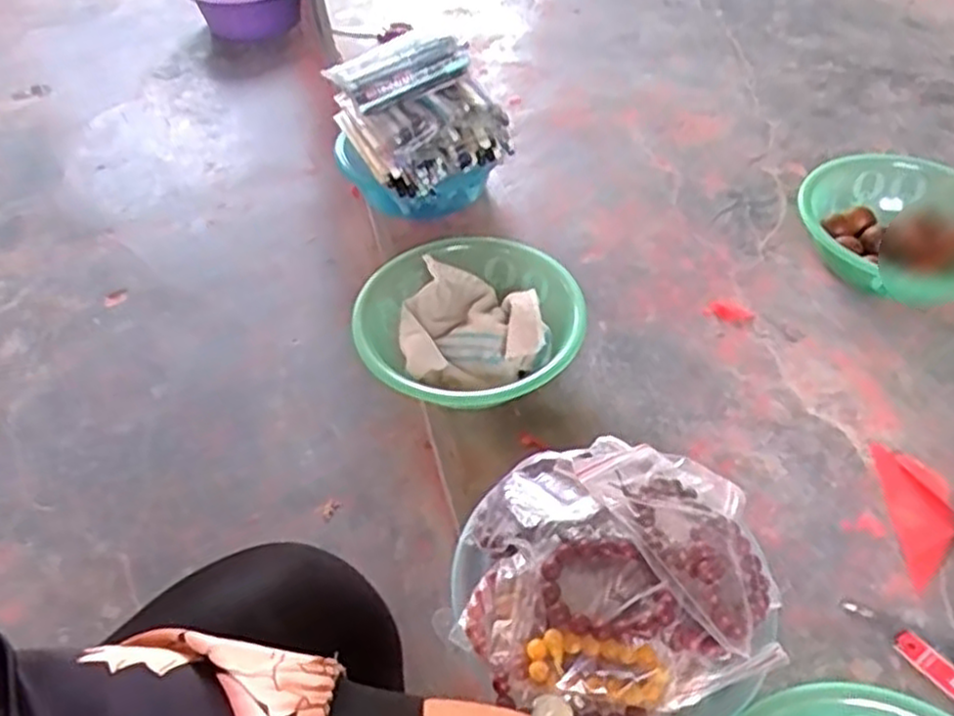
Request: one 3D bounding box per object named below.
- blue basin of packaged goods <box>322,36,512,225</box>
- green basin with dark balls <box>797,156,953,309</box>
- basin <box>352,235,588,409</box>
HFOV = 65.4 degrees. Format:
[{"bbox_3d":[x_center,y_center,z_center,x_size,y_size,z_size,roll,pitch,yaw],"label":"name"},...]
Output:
[{"bbox_3d":[-0.073,-0.276,0.903,0.159,0.213,0.147,-29,53,-21],"label":"blue basin of packaged goods"},{"bbox_3d":[0.499,-0.147,0.867,0.199,0.074,0.228,-22,51,-17],"label":"green basin with dark balls"},{"bbox_3d":[-0.013,-0.030,0.777,0.209,0.086,0.211,-1,48,1],"label":"basin"}]

